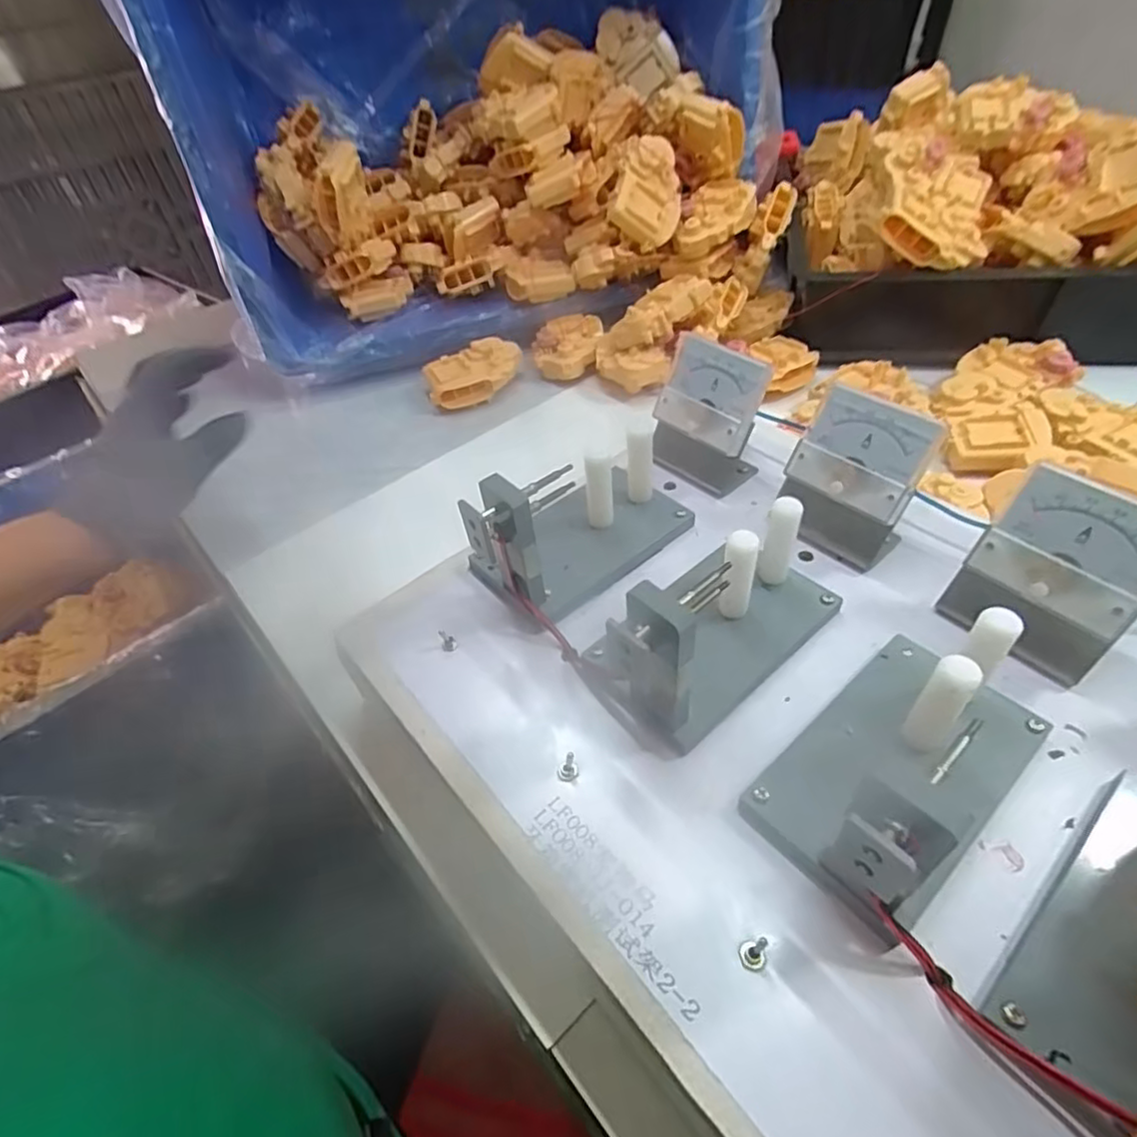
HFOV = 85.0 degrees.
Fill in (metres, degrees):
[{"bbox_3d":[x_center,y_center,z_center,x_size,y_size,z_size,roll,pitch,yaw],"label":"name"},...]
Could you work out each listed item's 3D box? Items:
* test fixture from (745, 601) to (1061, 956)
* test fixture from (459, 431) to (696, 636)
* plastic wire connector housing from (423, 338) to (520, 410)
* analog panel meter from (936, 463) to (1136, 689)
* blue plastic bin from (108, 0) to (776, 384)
[{"bbox_3d":[0.133,0.067,0.243,0.118,0.059,0.068,-34,51,-24],"label":"test fixture"},{"bbox_3d":[0.001,-0.034,0.344,0.129,0.080,0.066,-34,51,-24],"label":"test fixture"},{"bbox_3d":[-0.096,-0.198,0.636,0.101,0.040,0.063,-17,46,-9],"label":"plastic wire connector housing"},{"bbox_3d":[0.218,0.006,0.283,0.040,0.082,0.067,-33,51,-23],"label":"analog panel meter"},{"bbox_3d":[-0.095,-0.497,0.635,0.542,0.412,0.320,-10,45,-2],"label":"blue plastic bin"}]

